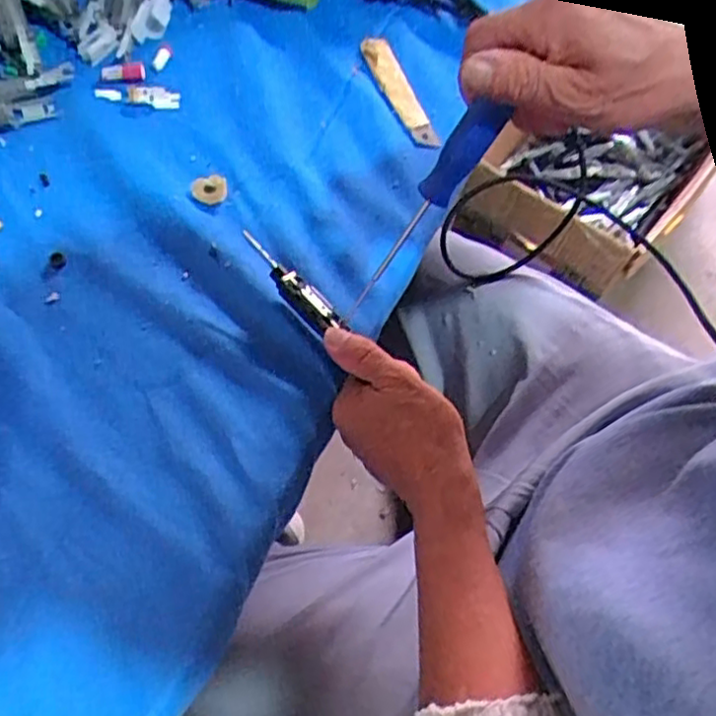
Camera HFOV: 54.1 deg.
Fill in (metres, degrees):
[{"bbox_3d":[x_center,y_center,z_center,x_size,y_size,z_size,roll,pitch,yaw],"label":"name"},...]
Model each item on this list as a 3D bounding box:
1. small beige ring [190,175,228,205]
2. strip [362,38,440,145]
[{"bbox_3d":[-0.108,-0.122,0.508,0.025,0.012,0.020,-22,69,-10],"label":"small beige ring"},{"bbox_3d":[0.034,-0.210,0.556,0.022,0.006,0.118,-21,69,-9],"label":"strip"}]

